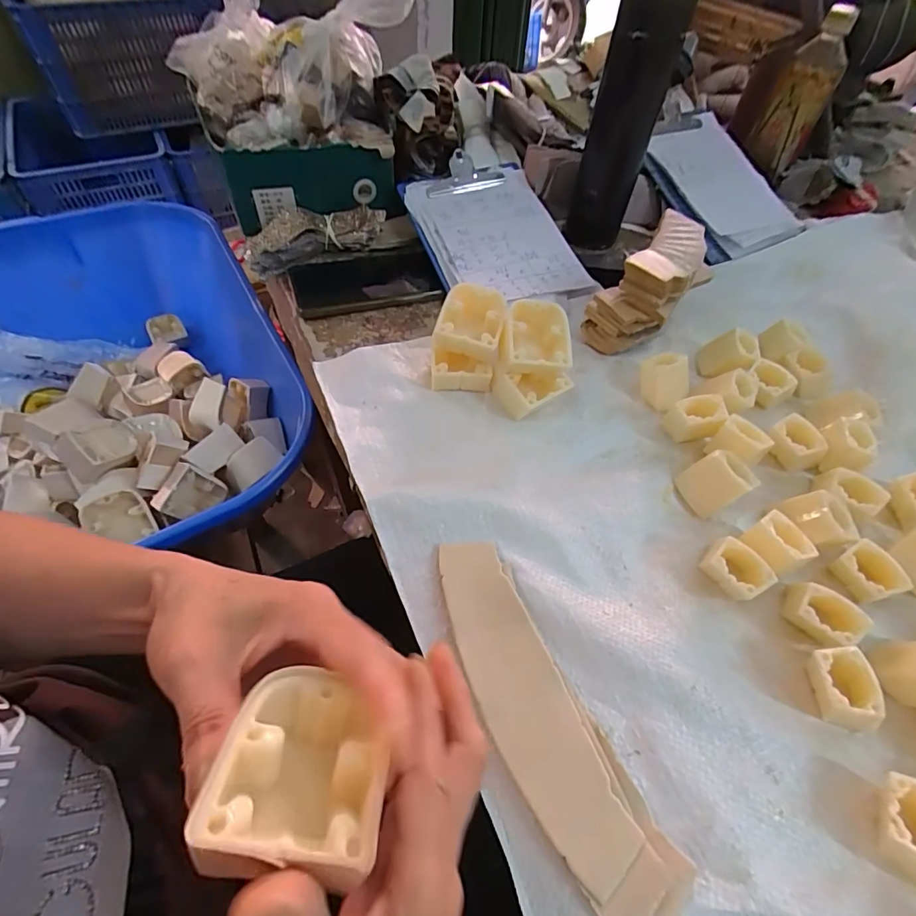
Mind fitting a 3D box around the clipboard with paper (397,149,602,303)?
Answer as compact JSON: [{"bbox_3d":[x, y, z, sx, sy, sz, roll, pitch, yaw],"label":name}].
[{"bbox_3d":[0.037,-0.239,0.501,0.149,0.021,0.201,-17,67,-15],"label":"clipboard with paper"}]

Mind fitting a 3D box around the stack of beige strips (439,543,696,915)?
[{"bbox_3d":[0.043,0.139,0.263,0.053,0.008,0.202,-22,59,-17],"label":"stack of beige strips"}]

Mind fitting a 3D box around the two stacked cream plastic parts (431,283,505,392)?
[{"bbox_3d":[0.008,-0.096,0.389,0.056,0.070,0.057,5,55,1],"label":"two stacked cream plastic parts"}]

